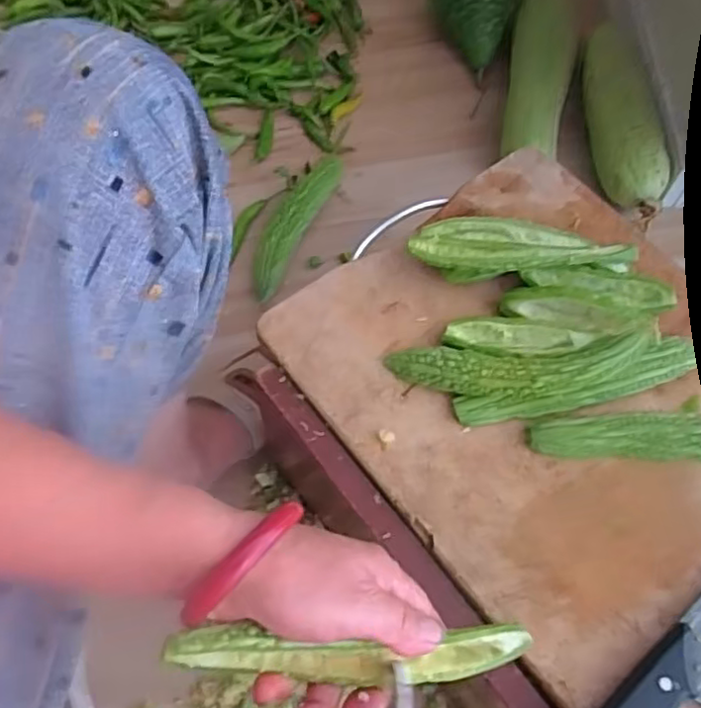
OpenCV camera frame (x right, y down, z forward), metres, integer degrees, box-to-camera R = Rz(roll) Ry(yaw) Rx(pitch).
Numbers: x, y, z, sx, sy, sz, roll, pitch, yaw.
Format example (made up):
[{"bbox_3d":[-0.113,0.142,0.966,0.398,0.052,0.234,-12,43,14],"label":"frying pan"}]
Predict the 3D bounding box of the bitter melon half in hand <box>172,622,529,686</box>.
[{"bbox_3d":[0.001,0.144,0.322,0.172,0.028,0.024,8,64,-16],"label":"bitter melon half in hand"}]

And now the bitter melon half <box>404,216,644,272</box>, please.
[{"bbox_3d":[0.127,-0.075,0.513,0.157,0.040,0.049,11,65,5],"label":"bitter melon half"}]

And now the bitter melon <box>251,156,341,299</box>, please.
[{"bbox_3d":[-0.067,-0.168,0.824,0.051,0.041,0.225,22,64,10],"label":"bitter melon"}]

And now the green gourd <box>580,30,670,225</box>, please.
[{"bbox_3d":[0.342,-0.315,0.857,0.073,0.070,0.304,0,63,-1],"label":"green gourd"}]

